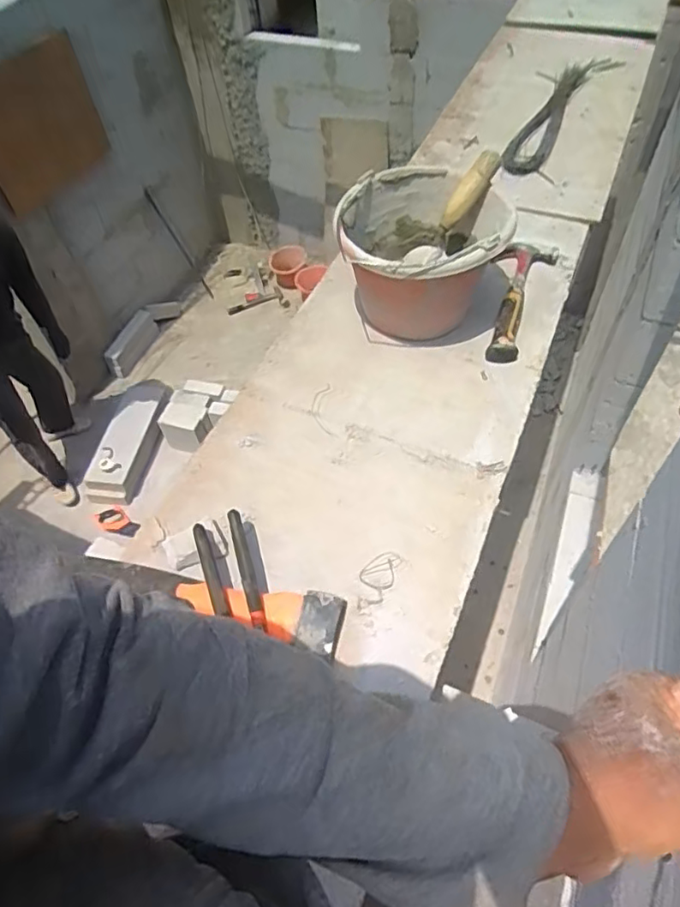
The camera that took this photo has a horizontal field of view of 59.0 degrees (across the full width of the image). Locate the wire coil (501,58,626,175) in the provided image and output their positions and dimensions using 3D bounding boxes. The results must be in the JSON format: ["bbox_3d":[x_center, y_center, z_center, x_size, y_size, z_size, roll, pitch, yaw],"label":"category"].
[{"bbox_3d":[0.450,-0.707,1.229,0.094,0.034,0.504,26,60,21],"label":"wire coil"}]

